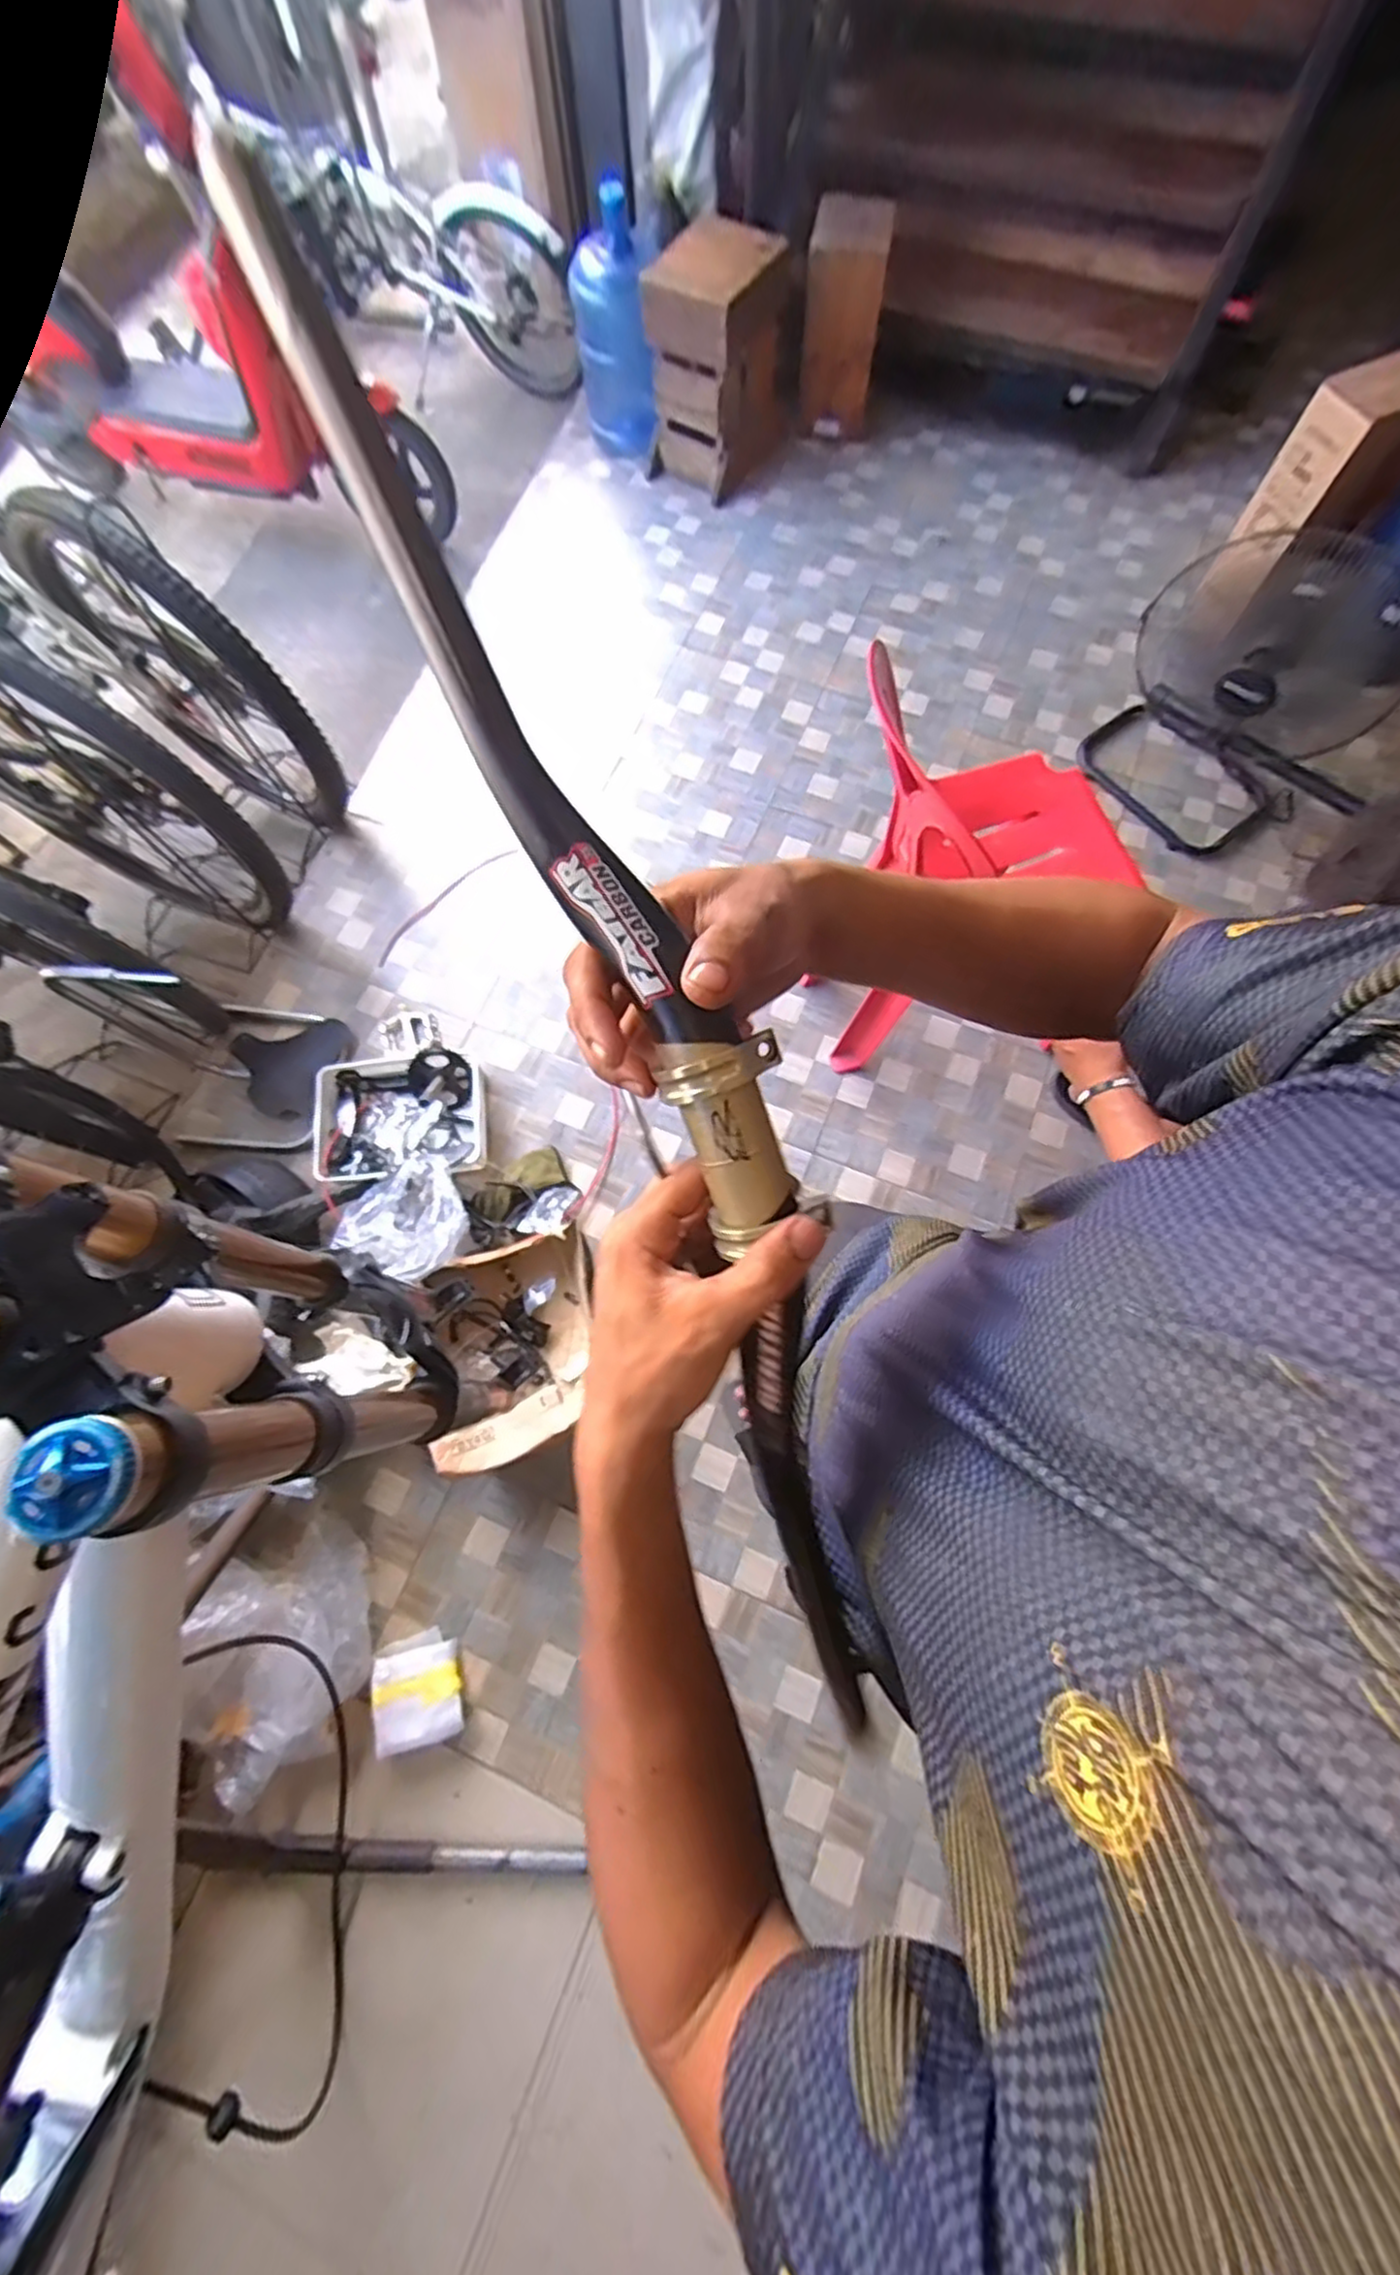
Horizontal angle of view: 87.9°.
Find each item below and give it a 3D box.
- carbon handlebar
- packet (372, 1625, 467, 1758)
[{"bbox_3d":[-0.017,-0.014,0.312,0.064,0.051,0.709,-21,103,-5],"label":"carbon handlebar"},{"bbox_3d":[-0.468,0.918,1.211,0.137,0.060,0.154,-15,73,-3],"label":"packet"}]

